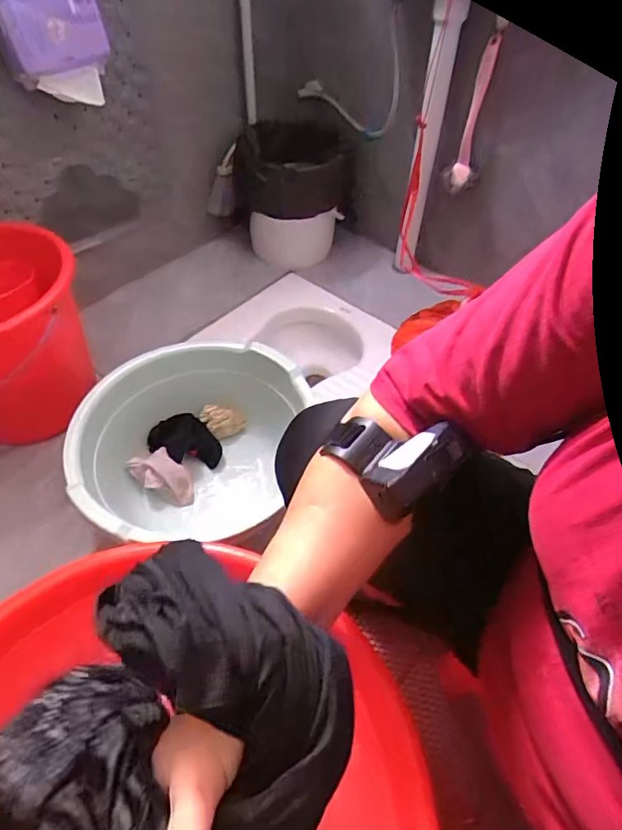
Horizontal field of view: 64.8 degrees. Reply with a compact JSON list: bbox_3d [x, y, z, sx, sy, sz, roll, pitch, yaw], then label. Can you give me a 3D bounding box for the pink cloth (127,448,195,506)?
[{"bbox_3d":[-0.251,0.103,0.837,0.071,0.057,0.110,-35,59,-26],"label":"pink cloth"}]

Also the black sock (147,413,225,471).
[{"bbox_3d":[-0.219,0.046,0.882,0.127,0.026,0.093,29,64,-1],"label":"black sock"}]

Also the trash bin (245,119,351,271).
[{"bbox_3d":[-0.030,-0.535,1.237,0.241,0.276,0.208,-1,50,-2],"label":"trash bin"}]

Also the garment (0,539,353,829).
[{"bbox_3d":[-0.090,0.167,0.228,0.212,0.086,0.145,-36,60,-27],"label":"garment"}]

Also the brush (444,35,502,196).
[{"bbox_3d":[0.323,-0.582,0.980,0.055,0.283,0.056,-5,51,-6],"label":"brush"}]

